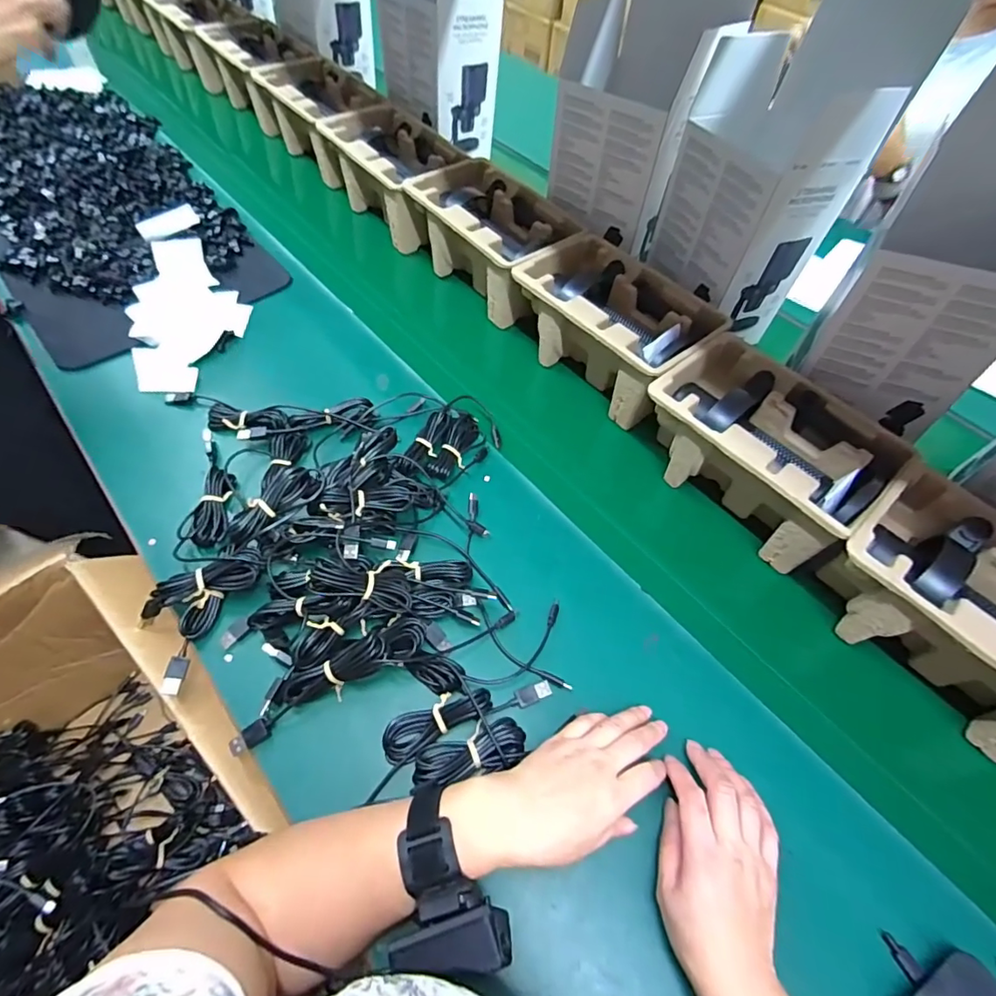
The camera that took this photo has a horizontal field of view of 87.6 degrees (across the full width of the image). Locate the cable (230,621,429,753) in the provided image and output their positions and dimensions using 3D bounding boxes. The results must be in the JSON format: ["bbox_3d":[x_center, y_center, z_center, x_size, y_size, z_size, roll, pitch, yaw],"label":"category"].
[{"bbox_3d":[-0.138,0.146,0.418,0.167,0.030,0.038,-31,63,-8],"label":"cable"}]

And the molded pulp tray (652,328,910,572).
[{"bbox_3d":[0.271,-0.049,0.543,0.145,0.100,0.224,-35,65,-24],"label":"molded pulp tray"}]

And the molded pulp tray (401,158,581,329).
[{"bbox_3d":[-0.012,-0.355,0.723,0.132,0.102,0.241,-33,64,-23],"label":"molded pulp tray"}]

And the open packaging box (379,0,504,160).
[{"bbox_3d":[-0.091,-0.756,0.813,0.156,0.301,0.172,-25,61,-19],"label":"open packaging box"}]

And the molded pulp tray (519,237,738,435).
[{"bbox_3d":[0.134,-0.199,0.631,0.151,0.101,0.228,-35,65,-24],"label":"molded pulp tray"}]

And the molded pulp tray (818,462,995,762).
[{"bbox_3d":[0.408,0.102,0.447,0.136,0.109,0.222,-33,64,-23],"label":"molded pulp tray"}]

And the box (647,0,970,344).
[{"bbox_3d":[0.304,-0.379,0.586,0.141,0.301,0.163,-15,58,-14],"label":"box"}]

